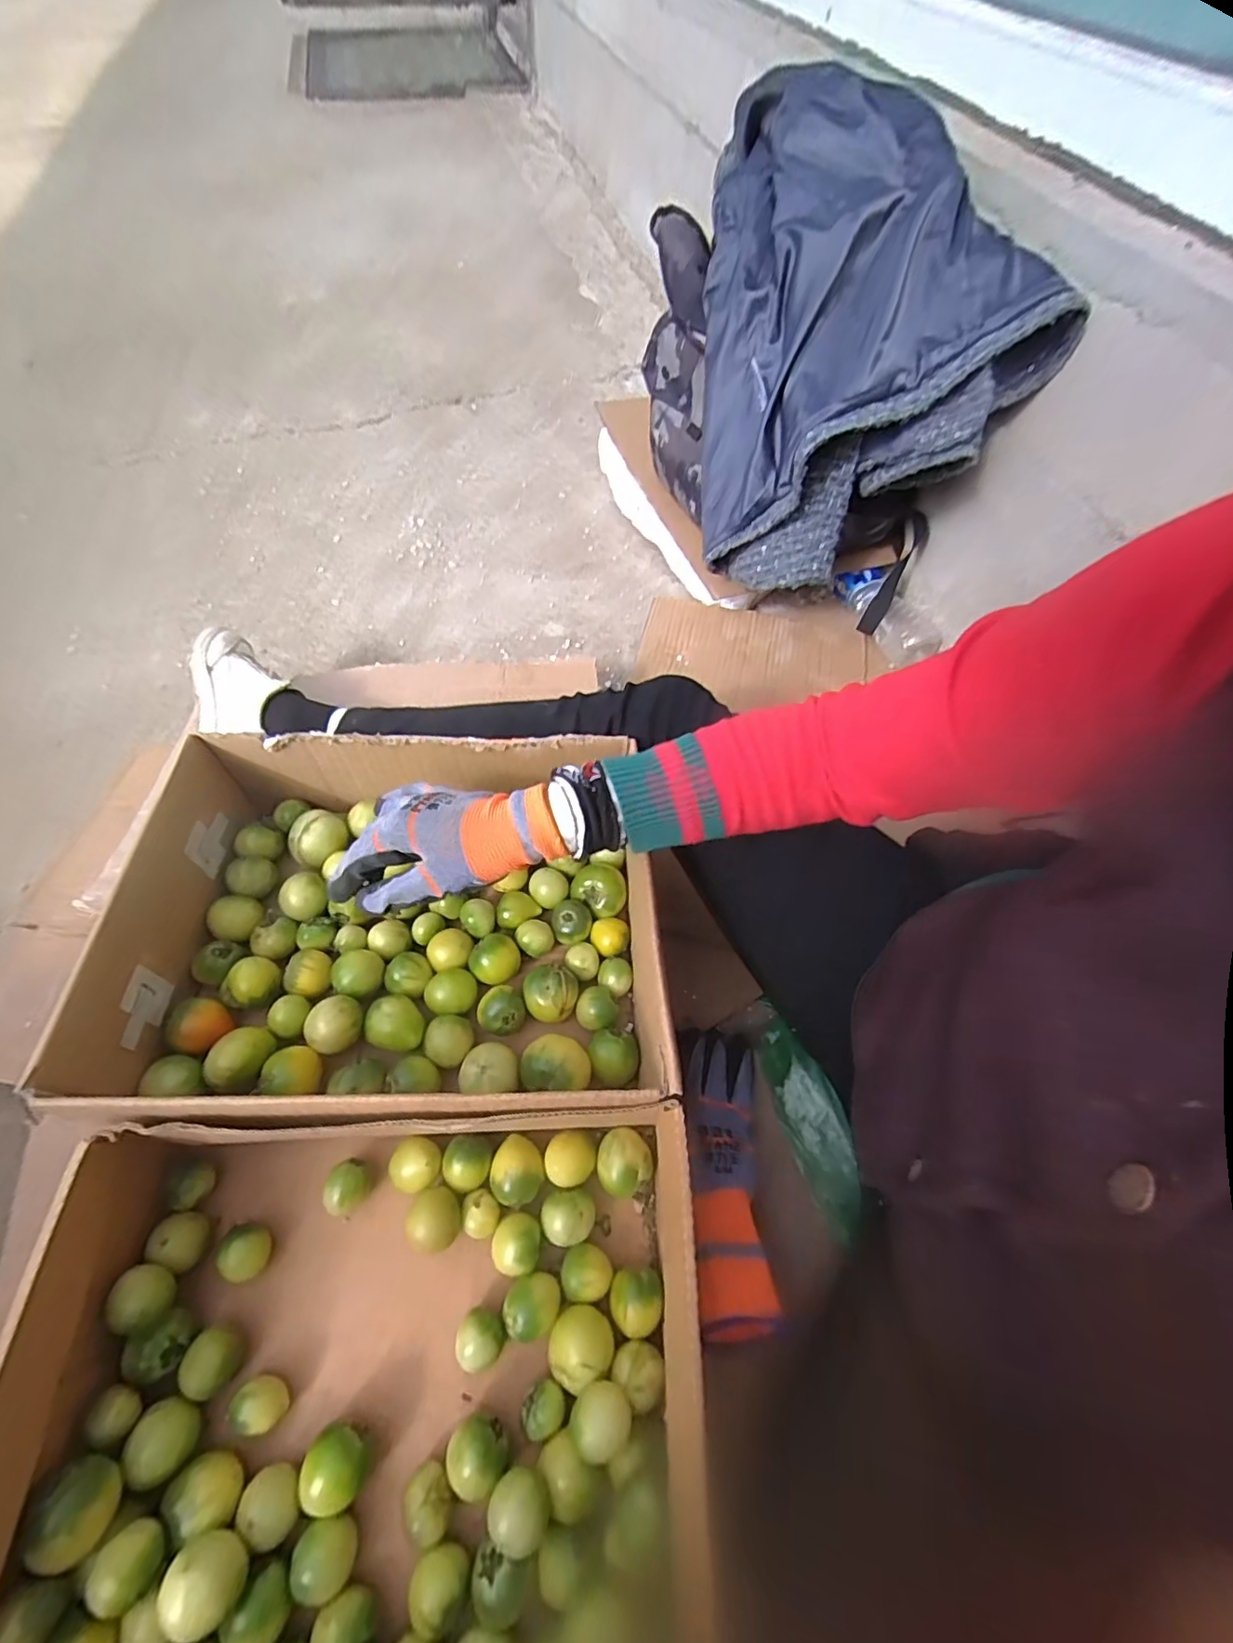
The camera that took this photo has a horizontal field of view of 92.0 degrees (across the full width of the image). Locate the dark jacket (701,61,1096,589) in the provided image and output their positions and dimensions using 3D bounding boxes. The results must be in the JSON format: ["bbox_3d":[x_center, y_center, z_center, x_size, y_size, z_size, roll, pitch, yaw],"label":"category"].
[{"bbox_3d":[0.254,-0.496,0.635,0.310,0.280,0.369,0,60,-4],"label":"dark jacket"}]

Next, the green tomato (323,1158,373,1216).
[{"bbox_3d":[-0.180,0.247,0.403,0.026,0.024,0.031,28,62,12],"label":"green tomato"}]

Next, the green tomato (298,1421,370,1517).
[{"bbox_3d":[-0.153,0.356,0.331,0.032,0.031,0.034,21,61,8],"label":"green tomato"}]

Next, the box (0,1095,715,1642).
[{"bbox_3d":[-0.134,0.312,0.319,0.362,0.119,0.271,2,60,-3],"label":"box"}]

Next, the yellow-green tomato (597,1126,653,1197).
[{"bbox_3d":[0.004,0.238,0.418,0.038,0.033,0.038,2,60,-3],"label":"yellow-green tomato"}]

